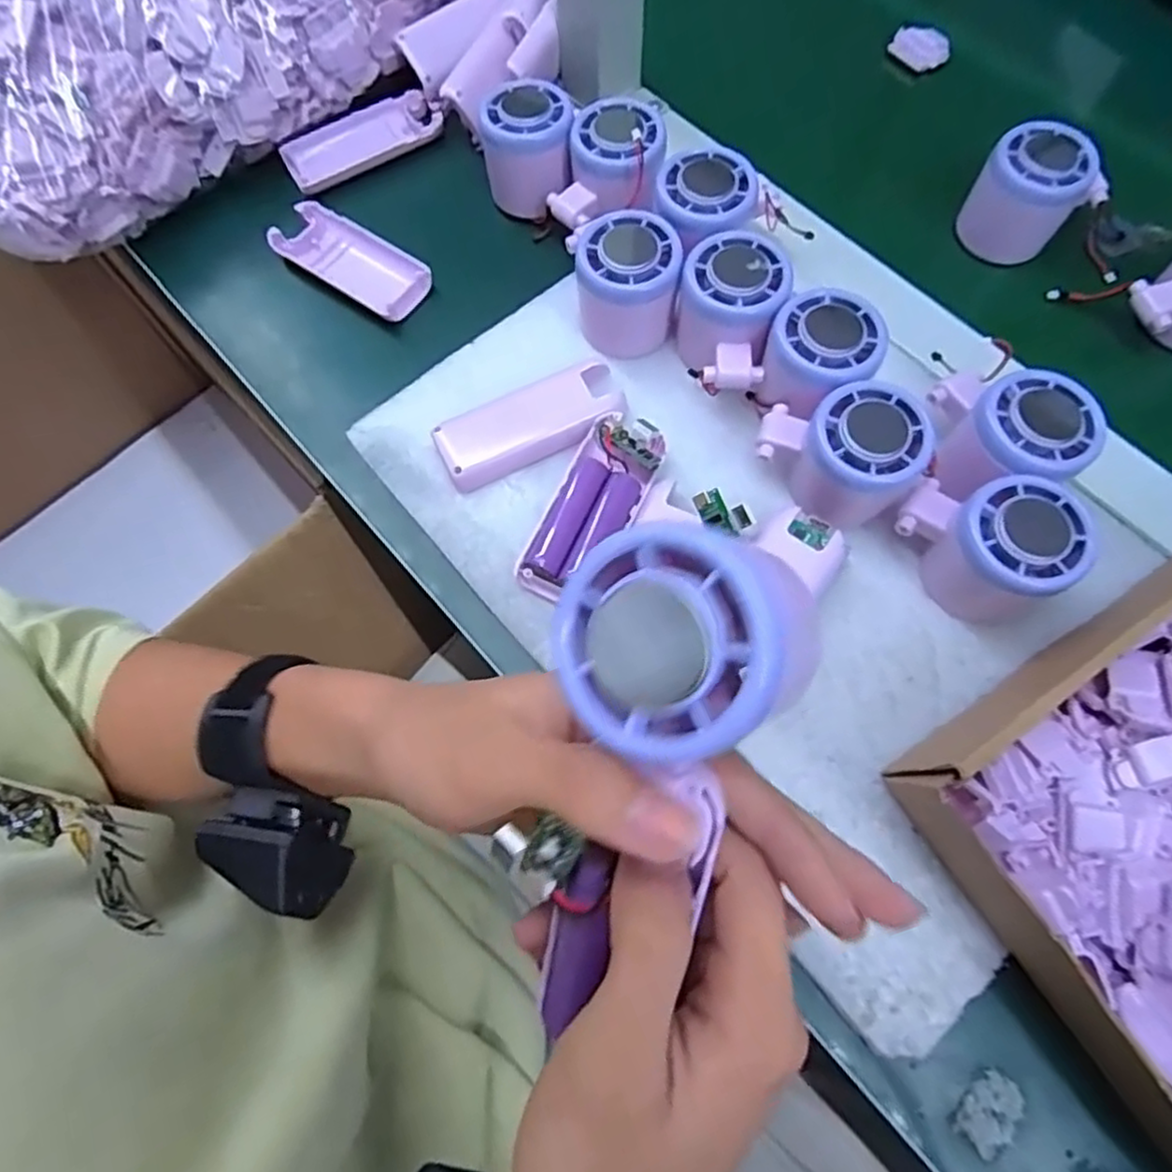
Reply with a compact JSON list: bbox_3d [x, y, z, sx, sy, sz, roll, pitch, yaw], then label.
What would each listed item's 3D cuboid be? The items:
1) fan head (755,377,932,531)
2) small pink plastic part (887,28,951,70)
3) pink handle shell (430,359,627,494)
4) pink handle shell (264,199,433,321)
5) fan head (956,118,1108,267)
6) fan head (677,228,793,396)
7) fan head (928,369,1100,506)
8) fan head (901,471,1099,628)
[{"bbox_3d":[0.127,-0.069,0.350,0.072,0.055,0.051,38,76,14],"label":"fan head"},{"bbox_3d":[0.233,-0.377,0.486,0.037,0.013,0.026,42,77,15],"label":"small pink plastic part"},{"bbox_3d":[-0.031,-0.089,0.385,0.102,0.015,0.042,-25,72,-6],"label":"pink handle shell"},{"bbox_3d":[-0.146,-0.204,0.439,0.104,0.012,0.046,34,76,13],"label":"pink handle shell"},{"bbox_3d":[0.266,-0.232,0.415,0.057,0.059,0.051,-33,73,-9],"label":"fan head"},{"bbox_3d":[0.076,-0.143,0.378,0.053,0.056,0.073,12,72,6],"label":"fan head"},{"bbox_3d":[0.208,-0.078,0.346,0.058,0.046,0.075,-12,71,-2],"label":"fan head"},{"bbox_3d":[0.190,-0.019,0.331,0.058,0.056,0.074,-26,72,-7],"label":"fan head"}]

